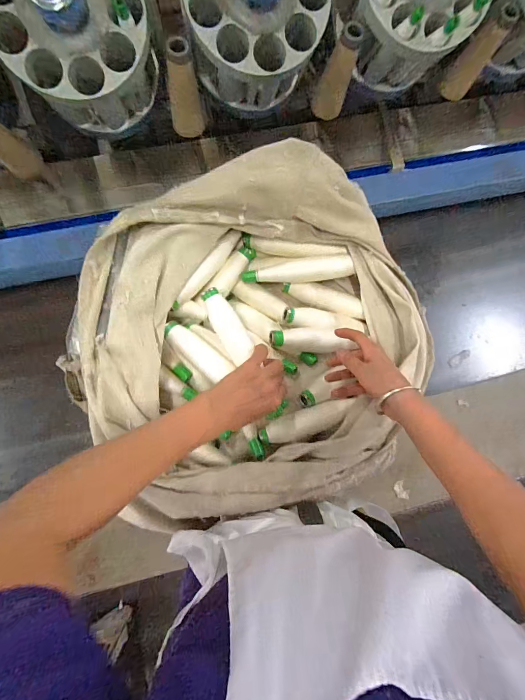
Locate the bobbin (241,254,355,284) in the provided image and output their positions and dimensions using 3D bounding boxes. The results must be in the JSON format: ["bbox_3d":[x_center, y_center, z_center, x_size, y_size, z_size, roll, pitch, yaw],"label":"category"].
[{"bbox_3d":[0.056,-0.128,0.539,0.168,0.031,0.036,-4,84,12],"label":"bobbin"}]

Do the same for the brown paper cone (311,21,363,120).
[{"bbox_3d":[0.141,-0.529,0.654,0.062,0.141,0.060,13,83,-3],"label":"brown paper cone"}]

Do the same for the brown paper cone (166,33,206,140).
[{"bbox_3d":[-0.145,-0.471,0.625,0.057,0.146,0.052,-7,85,-5],"label":"brown paper cone"}]

